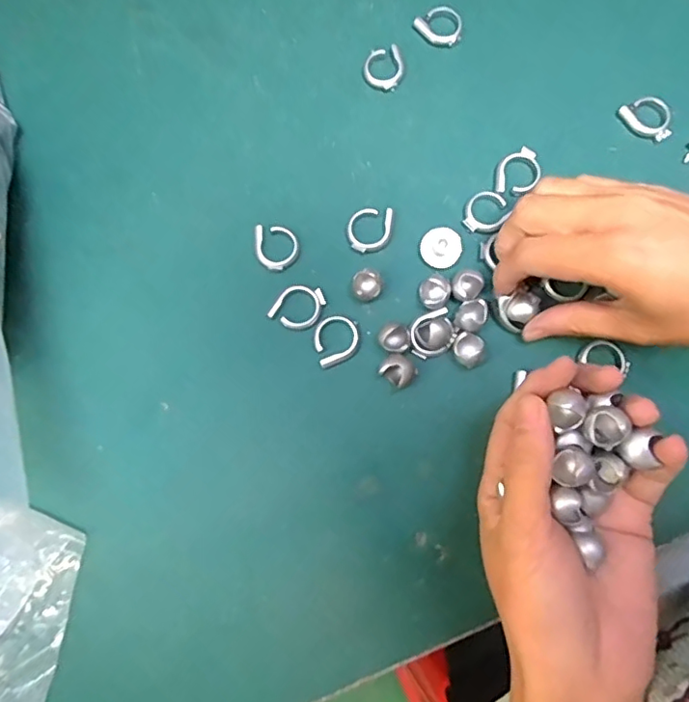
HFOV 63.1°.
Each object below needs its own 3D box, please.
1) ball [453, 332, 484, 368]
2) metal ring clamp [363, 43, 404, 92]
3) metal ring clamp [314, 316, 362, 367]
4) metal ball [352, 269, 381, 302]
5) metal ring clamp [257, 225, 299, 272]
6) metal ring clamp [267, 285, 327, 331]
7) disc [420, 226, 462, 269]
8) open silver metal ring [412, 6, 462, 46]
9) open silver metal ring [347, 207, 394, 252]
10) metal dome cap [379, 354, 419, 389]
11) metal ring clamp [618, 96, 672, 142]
[{"bbox_3d":[0.062,-0.001,0.283,0.016,0.012,0.015,0,79,0],"label":"ball"},{"bbox_3d":[0.022,-0.161,0.319,0.022,0.005,0.027,4,79,0],"label":"metal ring clamp"},{"bbox_3d":[-0.004,-0.006,0.286,0.023,0.004,0.025,0,79,0],"label":"metal ring clamp"},{"bbox_3d":[0.011,-0.034,0.288,0.015,0.011,0.014,0,79,0],"label":"metal ball"},{"bbox_3d":[-0.035,-0.055,0.296,0.022,0.004,0.025,-4,79,-1],"label":"metal ring clamp"},{"bbox_3d":[-0.023,-0.024,0.289,0.023,0.004,0.025,31,80,5],"label":"metal ring clamp"},{"bbox_3d":[0.051,-0.054,0.294,0.021,0.006,0.021,0,79,0],"label":"disc"},{"bbox_3d":[0.056,-0.188,0.324,0.023,0.005,0.026,-42,82,-8],"label":"open silver metal ring"},{"bbox_3d":[0.013,-0.065,0.298,0.023,0.004,0.025,0,79,0],"label":"open silver metal ring"},{"bbox_3d":[0.027,0.010,0.280,0.017,0.013,0.014,38,81,6],"label":"metal dome cap"},{"bbox_3d":[0.169,-0.130,0.311,0.023,0.004,0.029,-39,82,-7],"label":"metal ring clamp"}]

